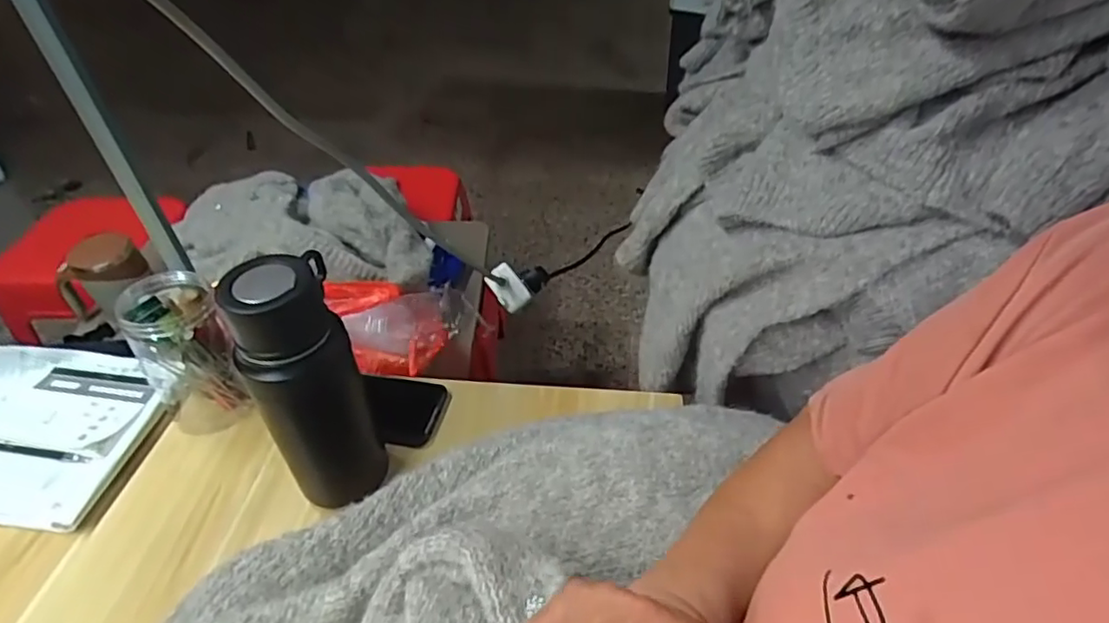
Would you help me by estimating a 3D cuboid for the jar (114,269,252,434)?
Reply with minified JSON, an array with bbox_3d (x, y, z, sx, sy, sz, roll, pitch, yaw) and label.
[{"bbox_3d":[-0.369,0.041,0.621,0.083,0.143,0.073,-27,48,-27],"label":"jar"}]

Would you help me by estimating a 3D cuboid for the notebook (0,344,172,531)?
[{"bbox_3d":[-0.568,0.112,0.639,0.291,0.041,0.202,5,42,5],"label":"notebook"}]

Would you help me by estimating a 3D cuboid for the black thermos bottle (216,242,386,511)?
[{"bbox_3d":[-0.205,0.068,0.527,0.078,0.243,0.078,-15,44,-16],"label":"black thermos bottle"}]

